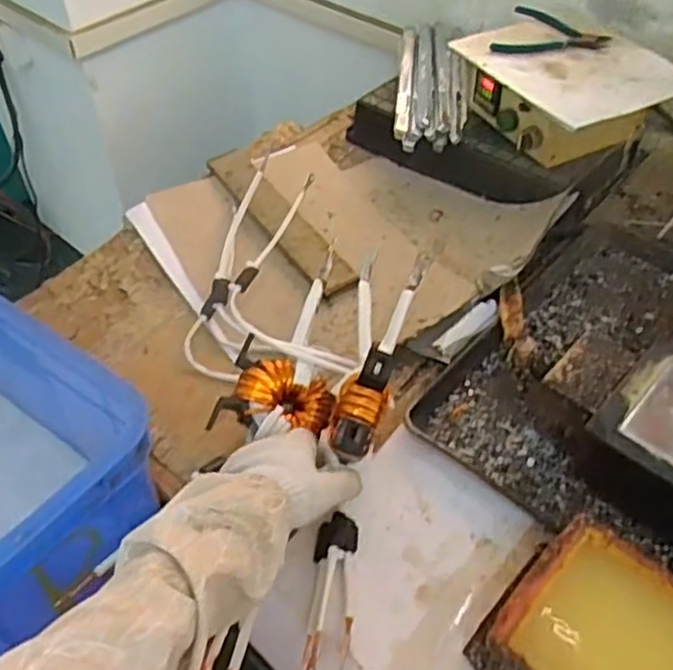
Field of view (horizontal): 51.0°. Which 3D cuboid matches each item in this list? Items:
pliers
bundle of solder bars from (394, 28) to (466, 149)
[{"bbox_3d":[0.283,-0.389,0.918,0.134,0.011,0.126,20,51,19],"label":"pliers"},{"bbox_3d":[0.138,-0.367,1.012,0.095,0.036,0.309,4,48,5],"label":"bundle of solder bars"}]

